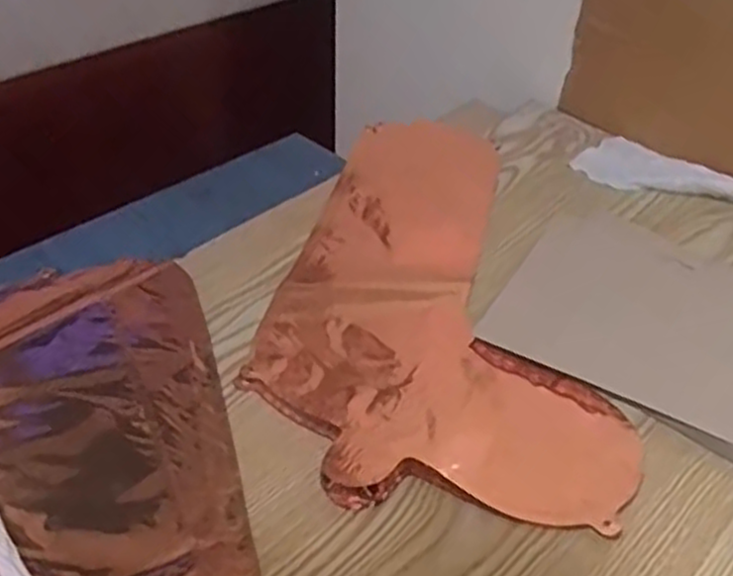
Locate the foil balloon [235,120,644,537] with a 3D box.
[{"bbox_3d":[0.054,-0.016,0.575,0.227,0.016,0.414,5,40,3],"label":"foil balloon"}]

